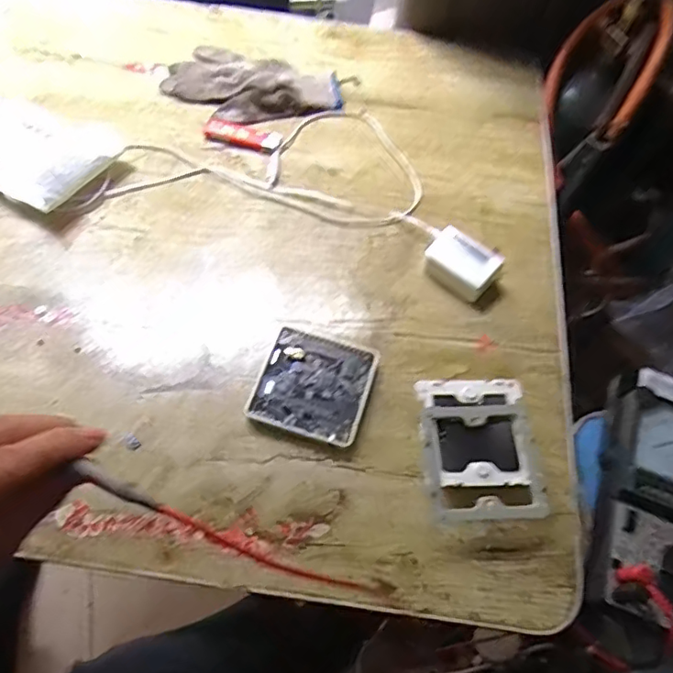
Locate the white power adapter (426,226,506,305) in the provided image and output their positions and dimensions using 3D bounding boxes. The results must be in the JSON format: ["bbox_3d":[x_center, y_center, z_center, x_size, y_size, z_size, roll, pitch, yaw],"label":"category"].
[{"bbox_3d":[0.111,-0.066,0.510,0.069,0.032,0.044,37,64,17],"label":"white power adapter"}]

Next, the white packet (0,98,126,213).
[{"bbox_3d":[-0.308,-0.192,0.542,0.182,0.040,0.115,28,62,13],"label":"white packet"}]

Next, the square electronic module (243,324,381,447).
[{"bbox_3d":[-0.017,0.039,0.454,0.087,0.012,0.090,16,60,6],"label":"square electronic module"}]

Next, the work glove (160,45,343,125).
[{"bbox_3d":[-0.095,-0.285,0.626,0.189,0.027,0.109,19,60,8],"label":"work glove"}]

